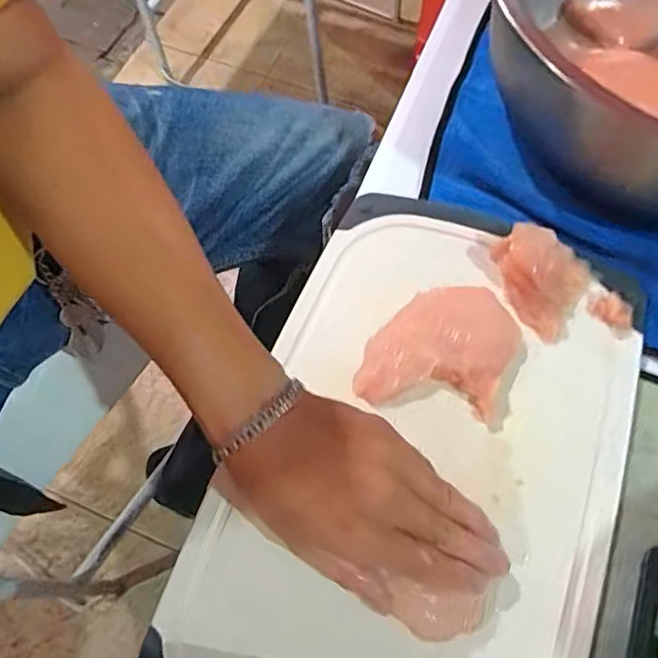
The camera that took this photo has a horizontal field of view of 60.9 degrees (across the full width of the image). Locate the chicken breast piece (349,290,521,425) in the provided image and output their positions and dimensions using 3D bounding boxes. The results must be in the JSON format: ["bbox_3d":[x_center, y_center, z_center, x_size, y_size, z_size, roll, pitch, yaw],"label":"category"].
[{"bbox_3d":[0.075,0.011,0.378,0.093,0.019,0.095,16,67,7],"label":"chicken breast piece"}]

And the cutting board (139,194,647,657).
[{"bbox_3d":[0.059,0.084,0.346,0.230,0.018,0.372,21,67,9],"label":"cutting board"}]

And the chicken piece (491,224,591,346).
[{"bbox_3d":[0.147,-0.037,0.394,0.070,0.028,0.065,35,70,14],"label":"chicken piece"}]

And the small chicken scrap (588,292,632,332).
[{"bbox_3d":[0.199,-0.013,0.393,0.022,0.008,0.030,-42,72,-17],"label":"small chicken scrap"}]

